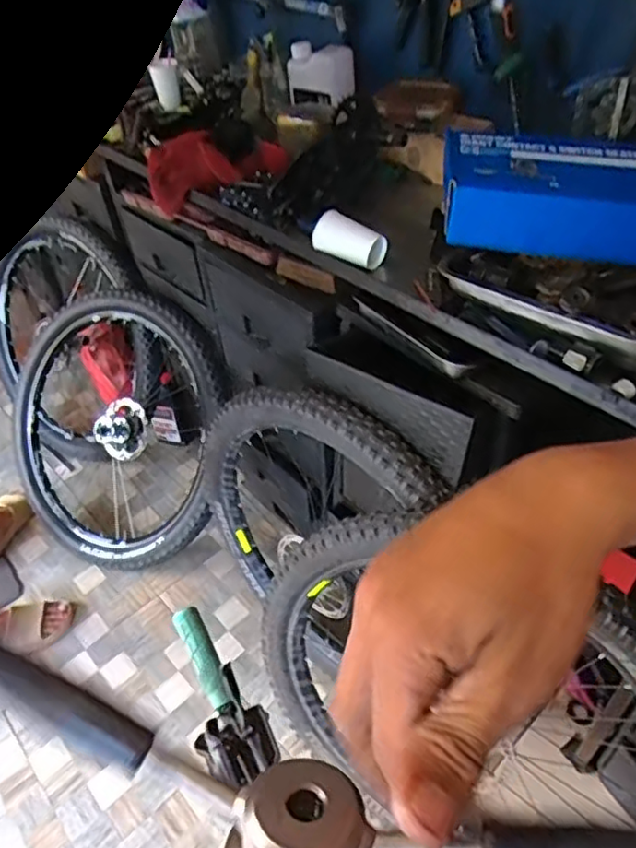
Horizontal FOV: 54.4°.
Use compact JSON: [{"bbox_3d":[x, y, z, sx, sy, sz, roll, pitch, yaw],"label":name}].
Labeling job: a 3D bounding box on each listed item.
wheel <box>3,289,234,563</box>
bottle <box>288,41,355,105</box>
[{"bbox_3d":[-0.523,0.022,1.587,0.734,0.101,0.665,-26,80,24],"label":"wheel"},{"bbox_3d":[0.008,-0.684,1.217,0.132,0.103,0.068,32,55,31],"label":"bottle"}]

